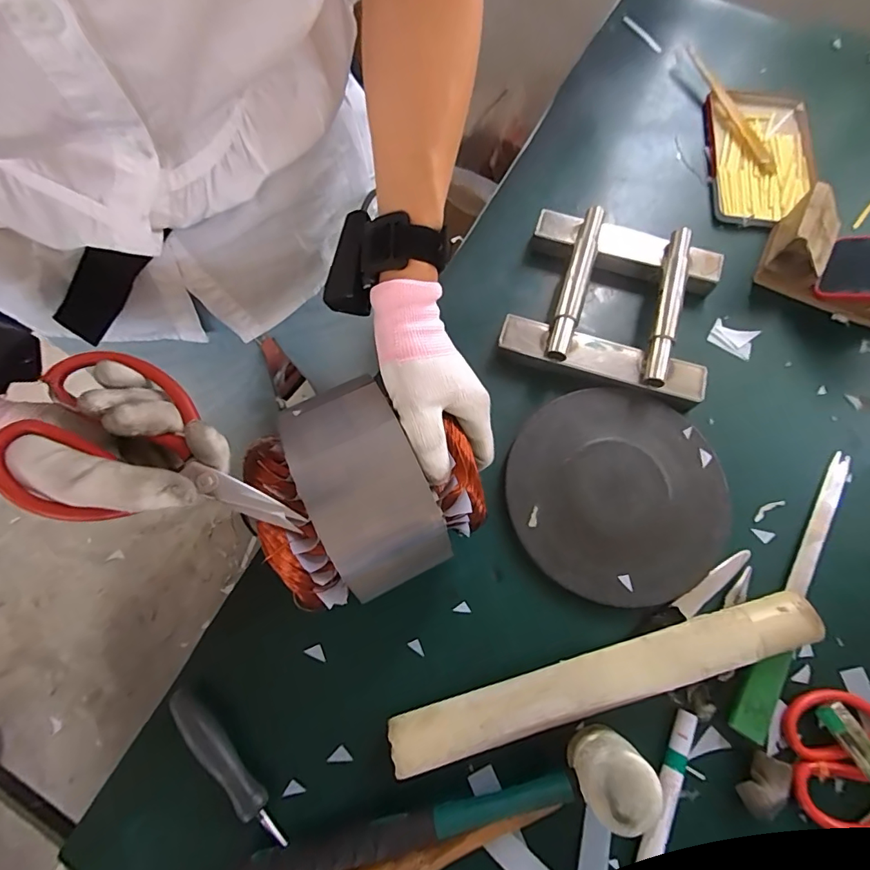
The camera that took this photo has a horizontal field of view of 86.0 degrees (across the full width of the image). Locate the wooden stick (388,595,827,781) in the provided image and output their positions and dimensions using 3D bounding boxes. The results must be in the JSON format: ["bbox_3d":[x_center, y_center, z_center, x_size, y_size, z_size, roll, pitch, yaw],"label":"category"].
[{"bbox_3d":[0.133,0.188,0.363,0.341,0.043,0.044,-15,72,-6],"label":"wooden stick"}]

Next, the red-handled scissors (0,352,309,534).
[{"bbox_3d":[-0.152,0.019,0.269,0.156,0.014,0.093,30,72,-13],"label":"red-handled scissors"}]

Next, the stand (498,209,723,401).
[{"bbox_3d":[0.184,-0.144,0.473,0.194,0.040,0.190,16,72,5],"label":"stand"}]

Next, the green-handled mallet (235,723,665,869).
[{"bbox_3d":[0.004,0.271,0.316,0.285,0.071,0.043,-16,72,-6],"label":"green-handled mallet"}]

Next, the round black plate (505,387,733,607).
[{"bbox_3d":[0.162,0.050,0.424,0.188,0.014,0.189,0,71,0],"label":"round black plate"}]

